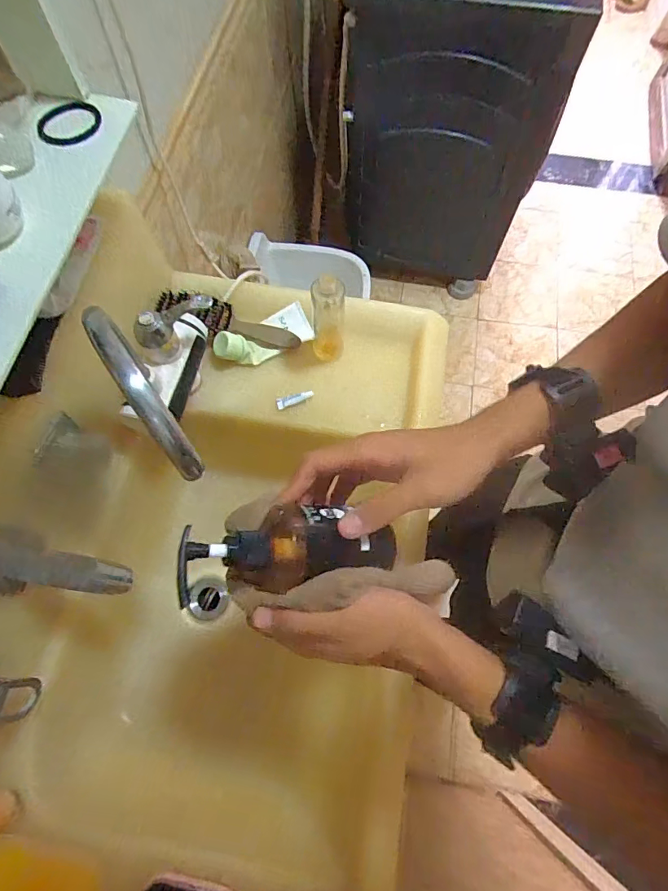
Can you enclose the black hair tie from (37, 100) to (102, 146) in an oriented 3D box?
[{"bbox_3d":[-0.262,-0.319,0.452,0.036,0.008,0.067,48,67,-14],"label":"black hair tie"}]

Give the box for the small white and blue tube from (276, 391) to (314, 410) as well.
[{"bbox_3d":[-0.056,-0.067,0.654,0.053,0.004,0.016,-17,70,-7],"label":"small white and blue tube"}]

